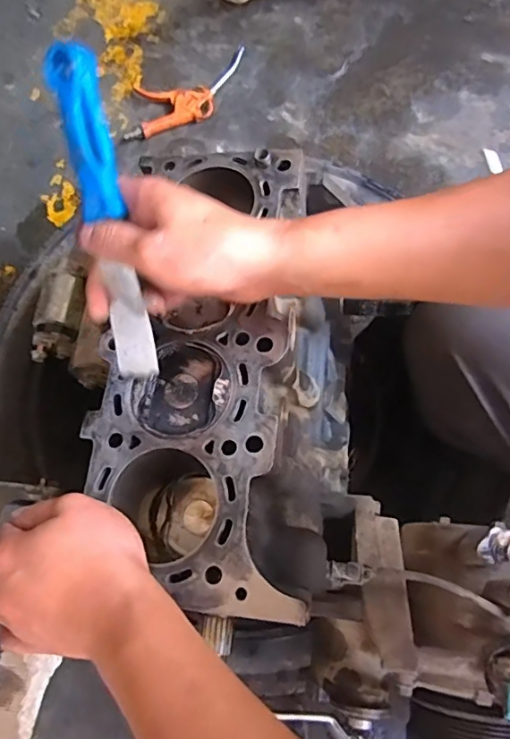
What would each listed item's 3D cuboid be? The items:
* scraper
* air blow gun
[{"bbox_3d":[-0.096,-0.096,0.337,0.028,0.020,0.203,-10,104,-1],"label":"scraper"},{"bbox_3d":[-0.109,-0.435,0.832,0.204,0.022,0.105,-14,78,-1],"label":"air blow gun"}]

